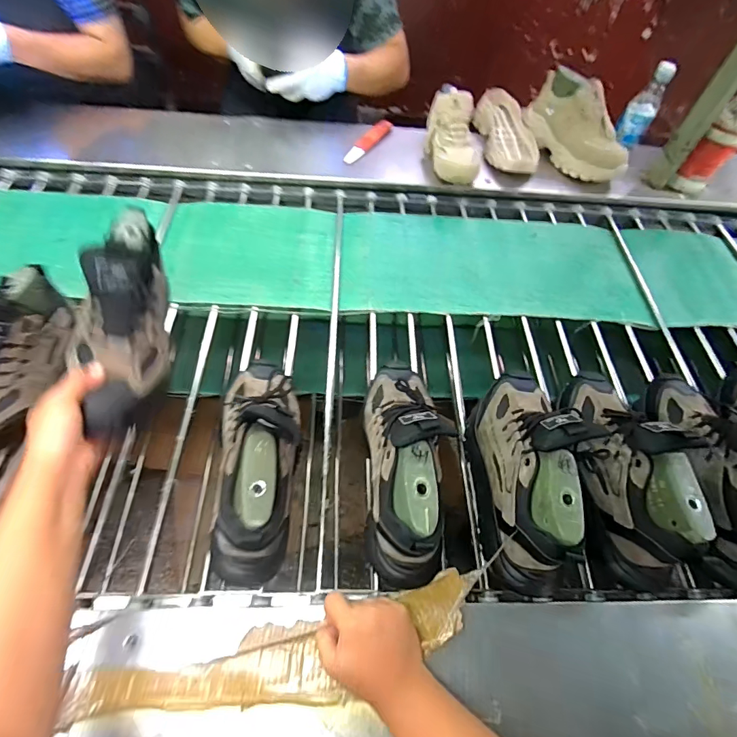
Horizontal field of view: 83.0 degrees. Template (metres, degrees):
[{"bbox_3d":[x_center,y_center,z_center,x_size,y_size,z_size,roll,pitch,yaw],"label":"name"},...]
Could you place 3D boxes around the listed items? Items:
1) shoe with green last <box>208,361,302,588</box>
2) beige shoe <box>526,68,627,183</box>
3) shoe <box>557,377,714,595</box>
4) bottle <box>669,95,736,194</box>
[{"bbox_3d":[-0.135,0.105,0.500,0.098,0.117,0.262,-1,60,-5],"label":"shoe with green last"},{"bbox_3d":[0.507,-0.586,1.010,0.098,0.153,0.301,-22,76,-17],"label":"beige shoe"},{"bbox_3d":[0.339,0.120,0.550,0.097,0.137,0.294,3,59,-3],"label":"shoe"},{"bbox_3d":[0.792,-0.498,0.951,0.082,0.186,0.071,37,64,16],"label":"bottle"}]

